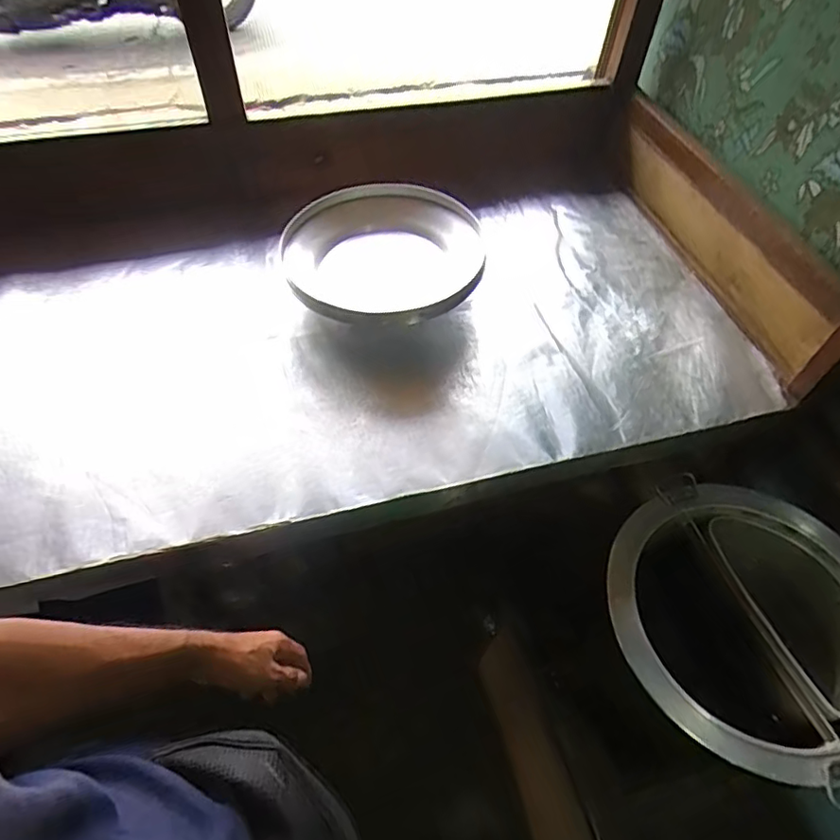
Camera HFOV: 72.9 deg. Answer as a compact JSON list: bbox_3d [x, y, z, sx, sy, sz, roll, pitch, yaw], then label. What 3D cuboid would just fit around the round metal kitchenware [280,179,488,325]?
[{"bbox_3d":[-0.063,-0.284,1.000,0.334,0.096,0.355,0,53,-1],"label":"round metal kitchenware"}]

